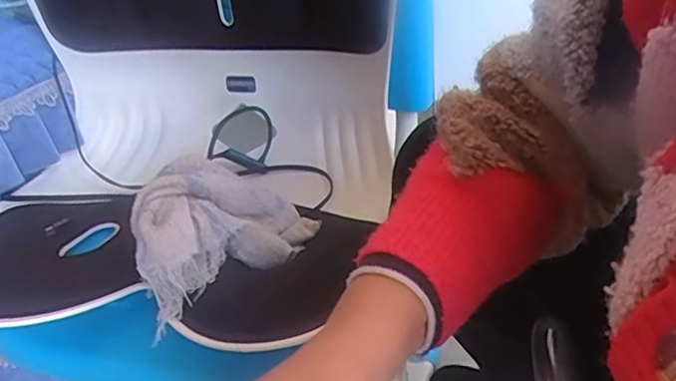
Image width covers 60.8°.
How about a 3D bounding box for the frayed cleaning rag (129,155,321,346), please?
[{"bbox_3d":[-0.102,0.022,0.492,0.164,0.072,0.111,-26,36,-29],"label":"frayed cleaning rag"}]

